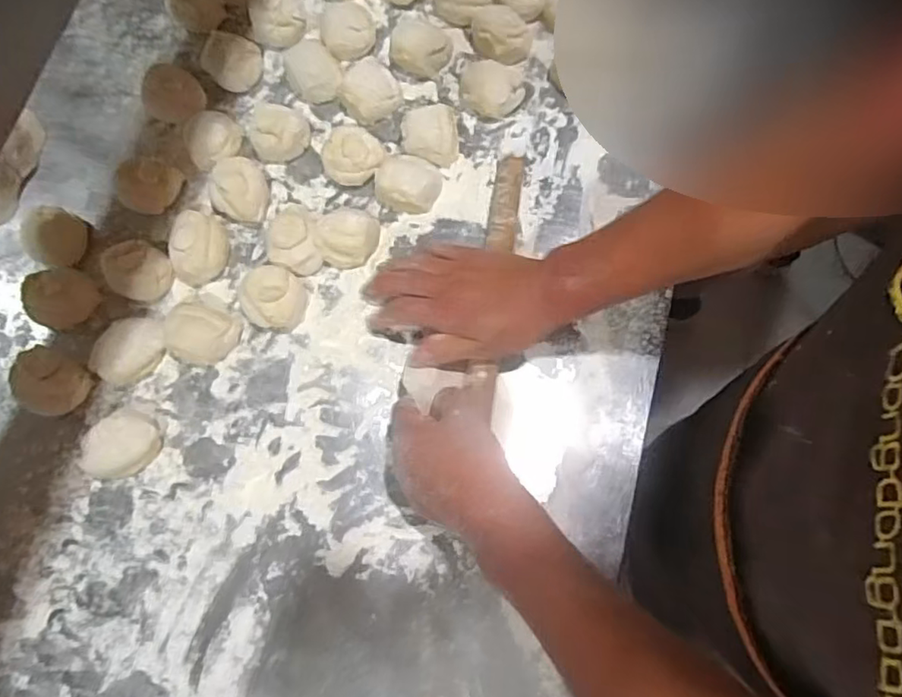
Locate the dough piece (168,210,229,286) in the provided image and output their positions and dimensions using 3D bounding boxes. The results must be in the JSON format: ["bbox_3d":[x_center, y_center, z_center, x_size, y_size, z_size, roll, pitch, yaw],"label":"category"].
[{"bbox_3d":[-0.215,-0.090,0.507,0.045,0.034,0.062,1,74,-3],"label":"dough piece"}]

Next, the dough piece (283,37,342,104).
[{"bbox_3d":[-0.132,-0.265,0.558,0.049,0.035,0.055,-17,76,-5],"label":"dough piece"}]

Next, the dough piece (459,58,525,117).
[{"bbox_3d":[0.040,-0.251,0.561,0.060,0.026,0.060,6,75,1],"label":"dough piece"}]

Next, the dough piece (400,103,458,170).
[{"bbox_3d":[-0.019,-0.196,0.540,0.051,0.032,0.043,-3,75,-2],"label":"dough piece"}]

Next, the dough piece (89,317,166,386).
[{"bbox_3d":[-0.263,0.001,0.483,0.059,0.031,0.041,-42,80,-11],"label":"dough piece"}]

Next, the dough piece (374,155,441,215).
[{"bbox_3d":[-0.037,-0.151,0.526,0.059,0.034,0.047,12,74,1],"label":"dough piece"}]

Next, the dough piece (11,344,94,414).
[{"bbox_3d":[-0.325,0.027,0.474,0.054,0.034,0.049,18,76,4],"label":"dough piece"}]

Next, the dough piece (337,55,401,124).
[{"bbox_3d":[-0.076,-0.245,0.552,0.058,0.034,0.057,-7,74,-5],"label":"dough piece"}]

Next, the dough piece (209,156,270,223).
[{"bbox_3d":[-0.187,-0.140,0.522,0.050,0.036,0.054,0,75,-1],"label":"dough piece"}]

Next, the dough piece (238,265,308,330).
[{"bbox_3d":[-0.152,-0.043,0.501,0.053,0.035,0.052,0,75,-1],"label":"dough piece"}]

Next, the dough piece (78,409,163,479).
[{"bbox_3d":[-0.263,0.074,0.457,0.061,0.040,0.052,-37,79,-12],"label":"dough piece"}]

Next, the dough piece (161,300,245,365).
[{"bbox_3d":[-0.207,-0.015,0.490,0.056,0.035,0.050,1,74,-2],"label":"dough piece"}]

